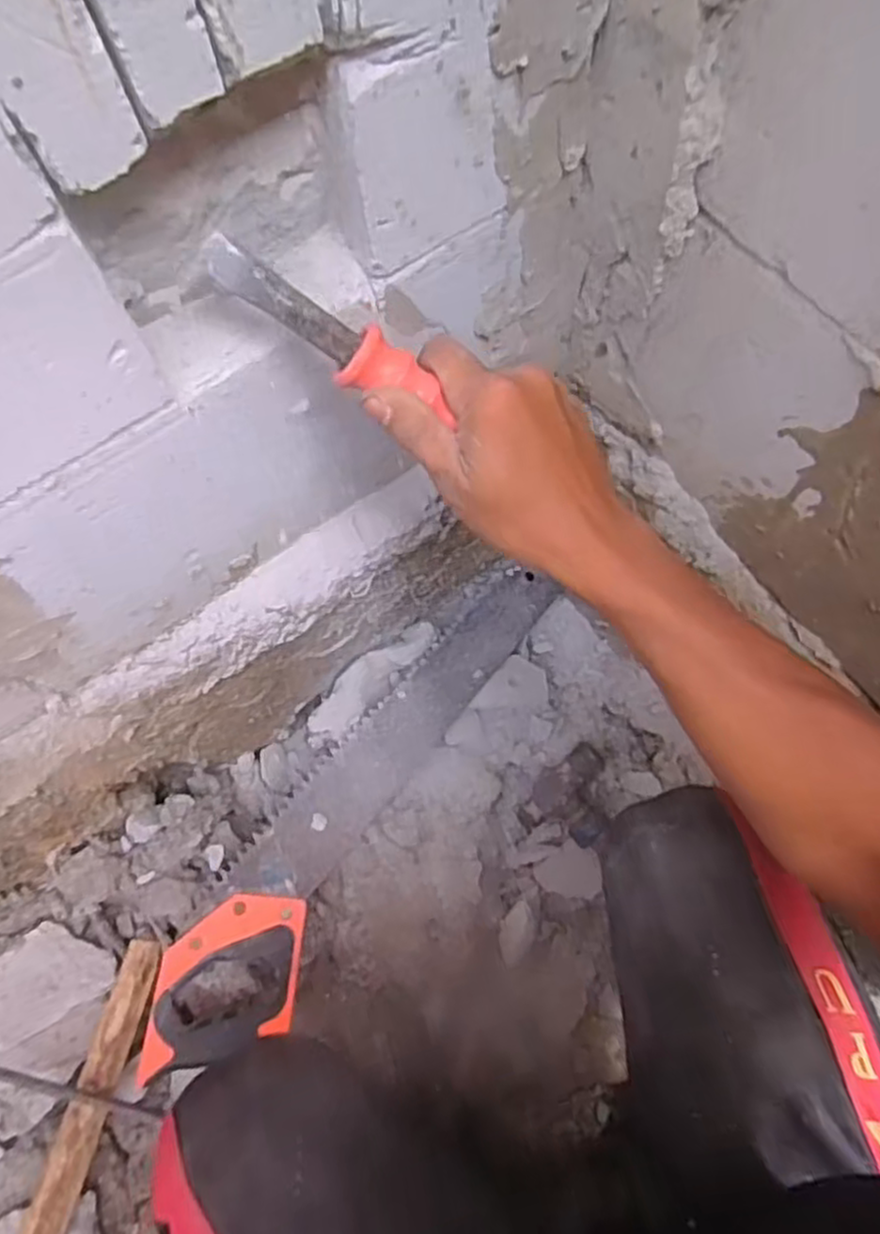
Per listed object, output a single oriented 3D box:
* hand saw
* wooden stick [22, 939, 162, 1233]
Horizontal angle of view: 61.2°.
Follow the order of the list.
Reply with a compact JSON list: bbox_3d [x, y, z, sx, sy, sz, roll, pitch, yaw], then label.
[{"bbox_3d":[-0.056,0.161,0.664,0.123,0.041,0.538,37,75,14],"label":"hand saw"},{"bbox_3d":[-0.290,0.447,0.549,0.033,0.017,0.388,8,54,5],"label":"wooden stick"}]

